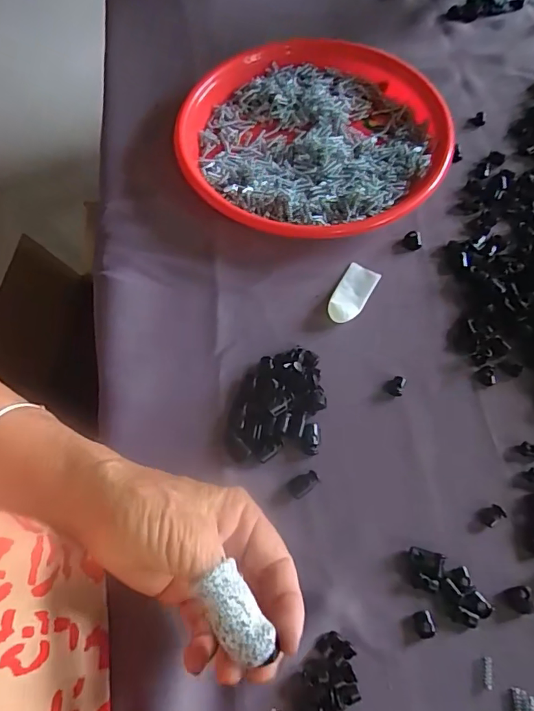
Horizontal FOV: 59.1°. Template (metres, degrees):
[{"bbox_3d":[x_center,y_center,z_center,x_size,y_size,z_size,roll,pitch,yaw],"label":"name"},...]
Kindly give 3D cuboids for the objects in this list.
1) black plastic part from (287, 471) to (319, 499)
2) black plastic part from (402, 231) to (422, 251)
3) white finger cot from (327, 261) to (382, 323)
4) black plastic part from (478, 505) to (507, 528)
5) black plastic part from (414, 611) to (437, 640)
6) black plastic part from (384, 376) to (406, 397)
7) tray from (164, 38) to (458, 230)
[{"bbox_3d":[0.024,0.085,0.311,0.020,0.004,0.013,-35,68,-12],"label":"black plastic part"},{"bbox_3d":[0.121,-0.095,0.391,0.015,0.006,0.015,-6,65,1],"label":"black plastic part"},{"bbox_3d":[0.067,-0.049,0.369,0.026,0.007,0.055,27,70,15],"label":"white finger cot"},{"bbox_3d":[0.143,0.102,0.299,0.015,0.004,0.011,-29,67,-9],"label":"black plastic part"},{"bbox_3d":[0.092,0.157,0.274,0.011,0.004,0.013,-16,66,-4],"label":"black plastic part"},{"bbox_3d":[0.092,0.021,0.337,0.013,0.004,0.015,24,69,14],"label":"black plastic part"},{"bbox_3d":[0.044,-0.198,0.426,0.226,0.034,0.231,34,72,17],"label":"tray"}]

